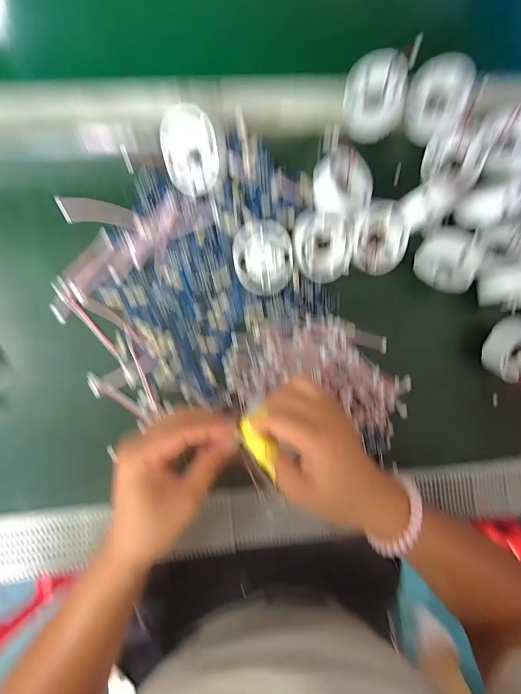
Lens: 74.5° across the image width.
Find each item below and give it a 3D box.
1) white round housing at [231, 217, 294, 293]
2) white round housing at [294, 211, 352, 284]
[{"bbox_3d":[0.002,-0.088,0.323,0.052,0.026,0.072,-11,87,-5],"label":"white round housing"},{"bbox_3d":[0.059,-0.095,0.323,0.054,0.030,0.060,-3,87,-4],"label":"white round housing"}]

